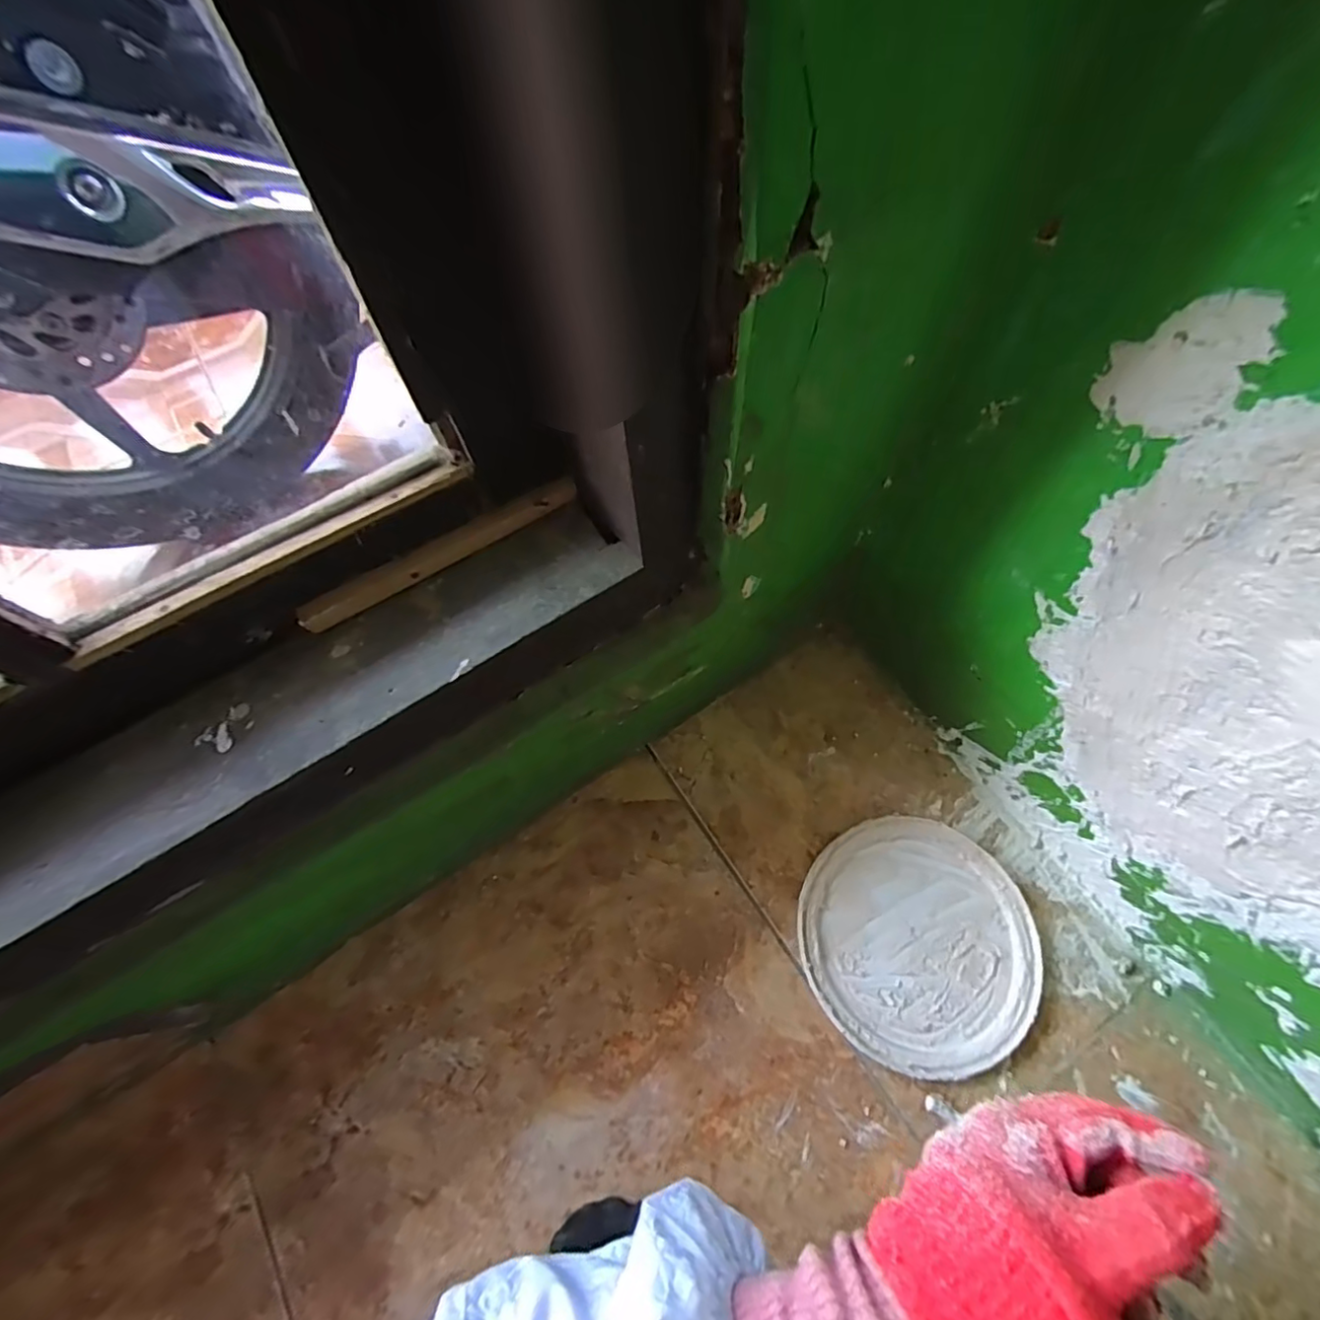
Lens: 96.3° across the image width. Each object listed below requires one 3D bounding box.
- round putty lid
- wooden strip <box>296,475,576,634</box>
[{"bbox_3d":[0.198,0.215,0.459,0.173,0.012,0.171,-1,65,2],"label":"round putty lid"},{"bbox_3d":[-0.125,-0.063,0.346,0.168,0.016,0.013,-32,68,-11],"label":"wooden strip"}]

